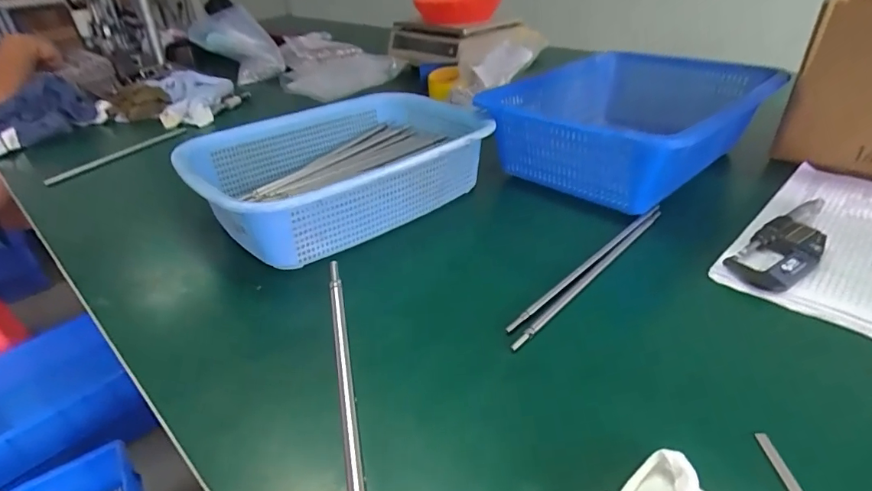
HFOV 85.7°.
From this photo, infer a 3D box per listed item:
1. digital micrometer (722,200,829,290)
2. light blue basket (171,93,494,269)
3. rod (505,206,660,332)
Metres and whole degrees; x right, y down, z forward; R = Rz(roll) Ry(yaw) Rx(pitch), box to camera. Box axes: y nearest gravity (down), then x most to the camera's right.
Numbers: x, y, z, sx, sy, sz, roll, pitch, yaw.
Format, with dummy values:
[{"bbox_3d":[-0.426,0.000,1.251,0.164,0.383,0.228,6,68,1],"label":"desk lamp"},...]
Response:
[{"bbox_3d":[0.351,-0.006,0.458,0.172,0.019,0.056,-24,39,-28],"label":"digital micrometer"},{"bbox_3d":[-0.109,-0.095,0.580,0.348,0.097,0.245,-24,39,-29],"label":"light blue basket"},{"bbox_3d":[0.156,0.014,0.468,0.269,0.012,0.009,-29,42,-34],"label":"rod"}]

